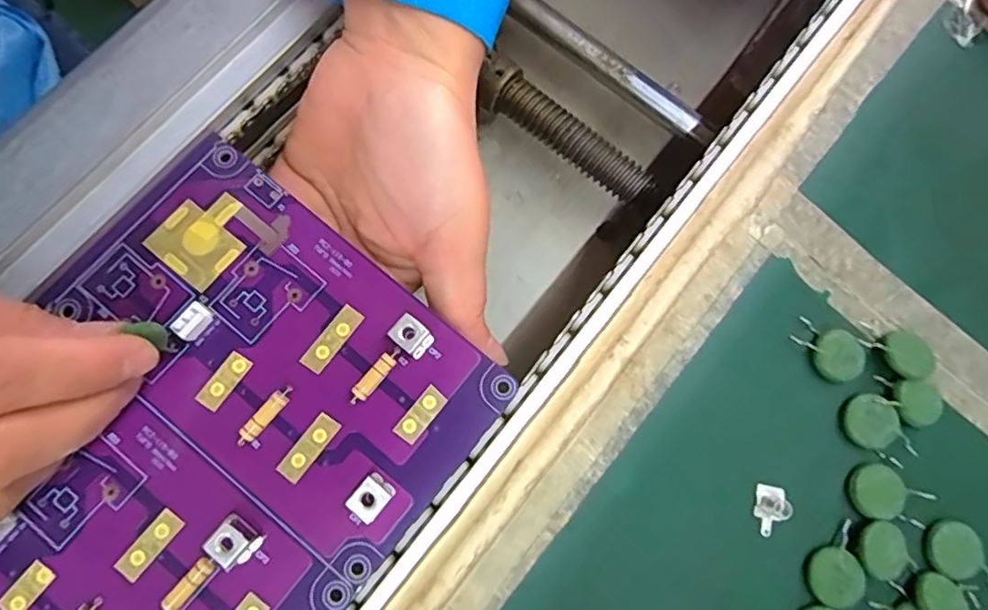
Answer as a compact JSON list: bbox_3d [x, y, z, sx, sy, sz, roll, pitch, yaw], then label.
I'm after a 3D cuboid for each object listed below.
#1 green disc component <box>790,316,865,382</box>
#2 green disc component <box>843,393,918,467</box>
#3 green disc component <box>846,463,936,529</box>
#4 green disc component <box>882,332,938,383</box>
[{"bbox_3d":[0.110,0.014,0.190,0.017,0.005,0.024,-35,82,-9],"label":"green disc component"},{"bbox_3d":[0.123,0.040,0.185,0.016,0.004,0.024,-43,84,-10],"label":"green disc component"},{"bbox_3d":[0.125,0.060,0.182,0.025,0.004,0.017,21,78,1],"label":"green disc component"},{"bbox_3d":[0.135,0.016,0.189,0.017,0.004,0.016,4,66,-8],"label":"green disc component"}]

